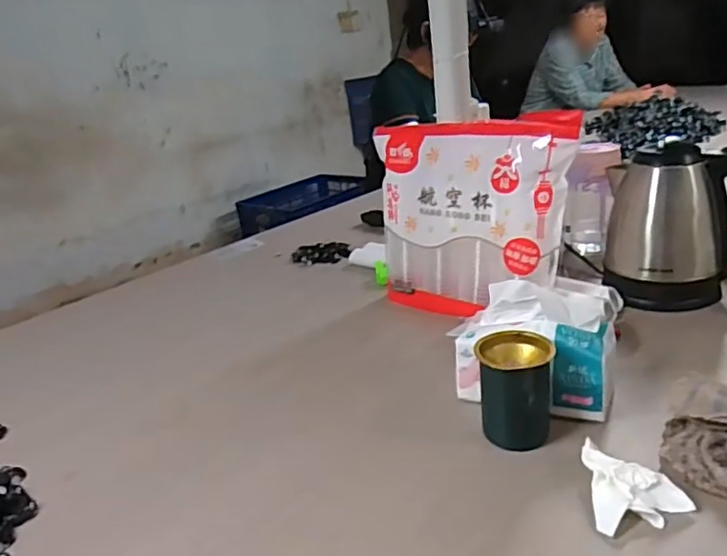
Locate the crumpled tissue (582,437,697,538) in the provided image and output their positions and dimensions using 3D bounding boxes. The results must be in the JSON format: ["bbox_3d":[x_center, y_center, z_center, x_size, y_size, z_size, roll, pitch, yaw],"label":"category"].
[{"bbox_3d":[0.239,0.183,0.536,0.079,0.029,0.084,-3,23,9],"label":"crumpled tissue"}]

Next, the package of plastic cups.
[{"bbox_3d":[0.145,-0.080,0.895,0.312,0.278,0.070,10,28,35],"label":"package of plastic cups"}]

